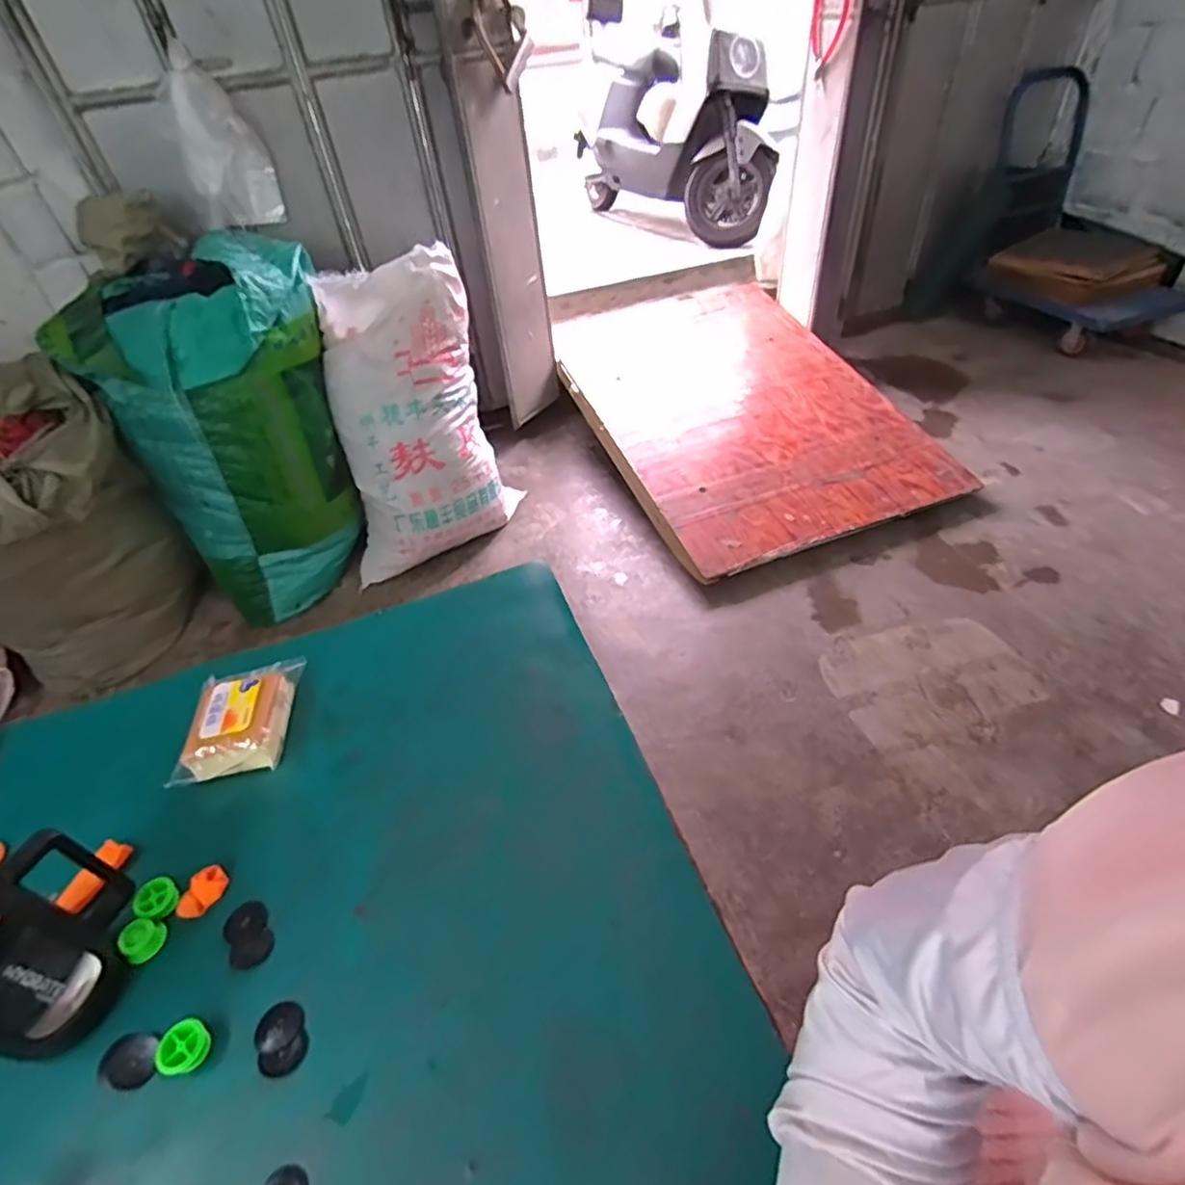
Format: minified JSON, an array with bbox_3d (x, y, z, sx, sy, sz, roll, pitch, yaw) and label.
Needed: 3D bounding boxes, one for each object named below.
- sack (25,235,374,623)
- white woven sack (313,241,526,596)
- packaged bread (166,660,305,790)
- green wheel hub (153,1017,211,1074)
[{"bbox_3d":[-0.939,-0.441,1.667,0.500,0.806,0.507,33,56,32],"label":"sack"},{"bbox_3d":[-0.504,-0.481,1.734,0.495,0.785,0.270,-22,33,-20],"label":"white woven sack"},{"bbox_3d":[-0.327,0.111,0.574,0.090,0.031,0.117,-8,44,-2],"label":"packaged bread"},{"bbox_3d":[-0.266,0.295,0.404,0.028,0.016,0.027,-3,44,3],"label":"green wheel hub"}]

